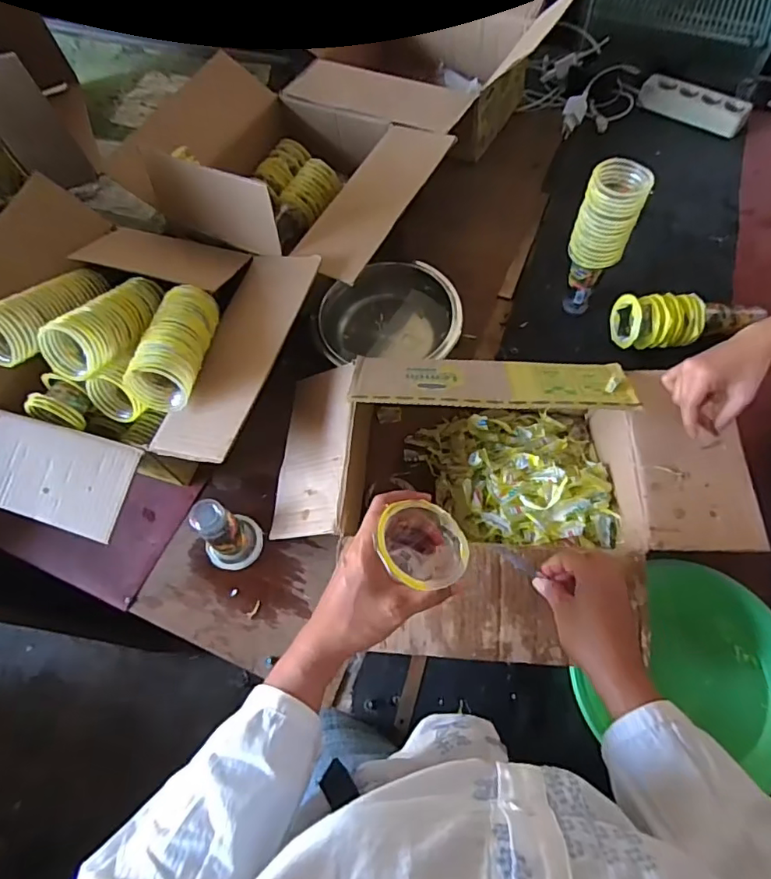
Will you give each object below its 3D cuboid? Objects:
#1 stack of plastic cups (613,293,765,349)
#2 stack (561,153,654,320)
[{"bbox_3d":[0.458,-0.177,0.793,0.217,0.062,0.079,1,65,4],"label":"stack of plastic cups"},{"bbox_3d":[0.301,-0.275,0.758,0.076,0.223,0.066,23,69,13],"label":"stack"}]

